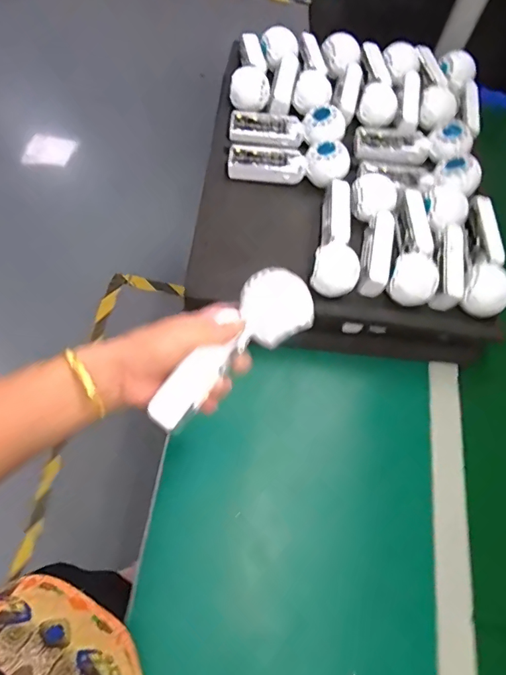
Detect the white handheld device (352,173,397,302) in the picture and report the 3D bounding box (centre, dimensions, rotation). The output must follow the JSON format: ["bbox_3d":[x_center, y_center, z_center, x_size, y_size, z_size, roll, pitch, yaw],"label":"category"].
[{"bbox_3d":[0.159,-0.145,0.629,0.058,0.033,0.180,12,63,-3],"label":"white handheld device"}]

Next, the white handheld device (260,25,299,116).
[{"bbox_3d":[0.045,-0.434,0.748,0.058,0.040,0.164,4,64,-7],"label":"white handheld device"}]

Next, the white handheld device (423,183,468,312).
[{"bbox_3d":[0.256,-0.126,0.628,0.055,0.047,0.172,14,63,-2],"label":"white handheld device"}]

